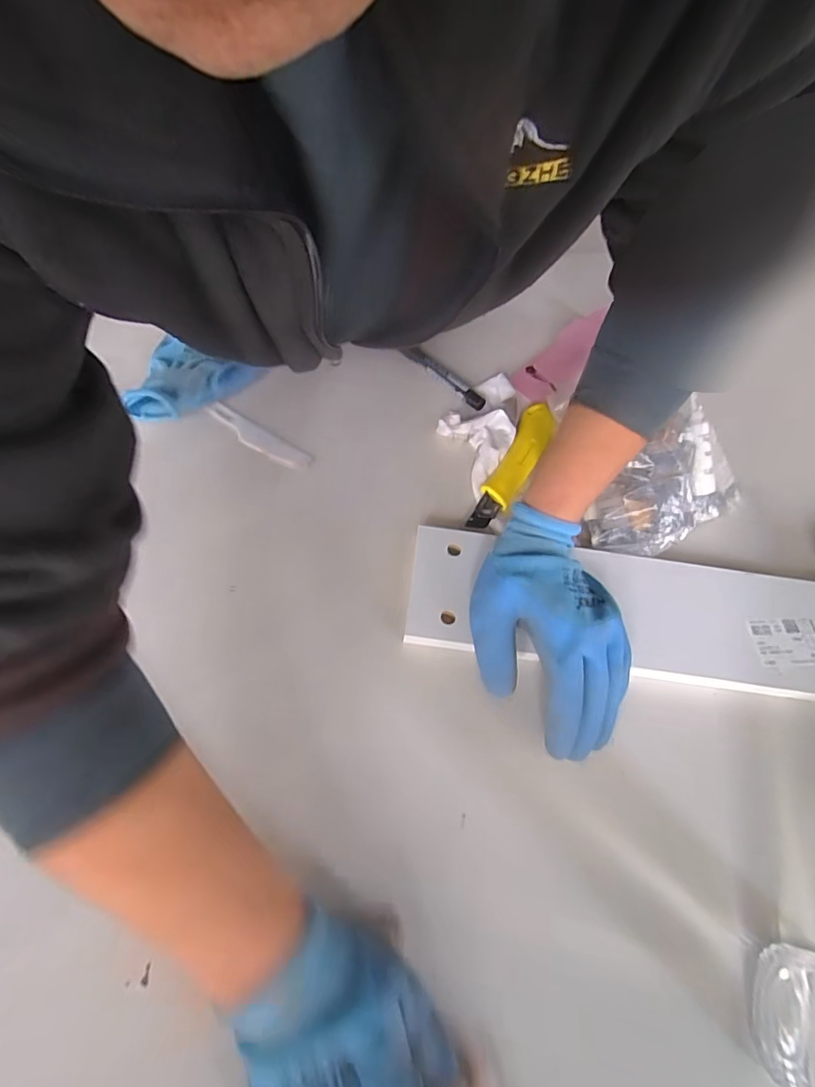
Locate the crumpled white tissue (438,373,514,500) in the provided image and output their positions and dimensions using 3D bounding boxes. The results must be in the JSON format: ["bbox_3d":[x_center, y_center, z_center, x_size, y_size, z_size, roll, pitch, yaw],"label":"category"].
[{"bbox_3d":[0.070,-0.112,0.486,0.068,0.027,0.131,28,64,11],"label":"crumpled white tissue"}]

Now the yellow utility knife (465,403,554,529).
[{"bbox_3d":[0.101,-0.074,0.468,0.032,0.023,0.154,27,64,11],"label":"yellow utility knife"}]

